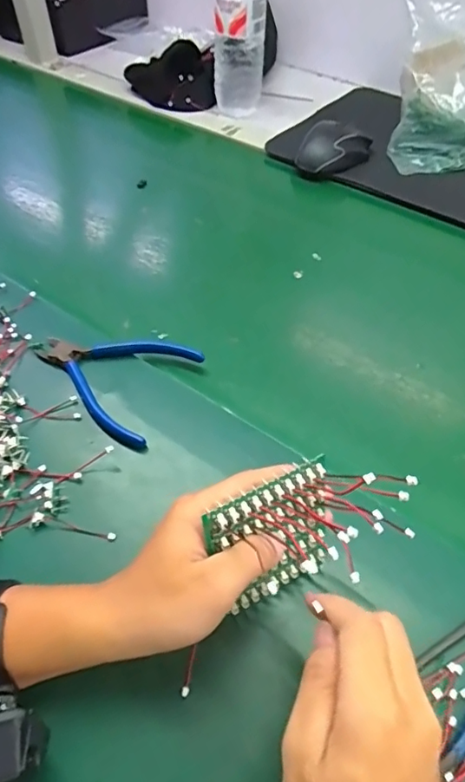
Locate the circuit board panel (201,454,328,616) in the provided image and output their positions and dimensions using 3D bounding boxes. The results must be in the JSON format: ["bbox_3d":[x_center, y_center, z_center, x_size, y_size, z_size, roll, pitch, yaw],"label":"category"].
[{"bbox_3d":[0.026,0.093,0.311,0.078,0.090,0.017,-21,37,-22],"label":"circuit board panel"}]

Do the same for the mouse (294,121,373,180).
[{"bbox_3d":[0.136,-0.325,0.696,0.108,0.046,0.062,-27,49,-24],"label":"mouse"}]

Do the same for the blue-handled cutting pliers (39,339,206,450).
[{"bbox_3d":[-0.109,-0.014,0.448,0.133,0.016,0.106,16,46,18],"label":"blue-handled cutting pliers"}]

